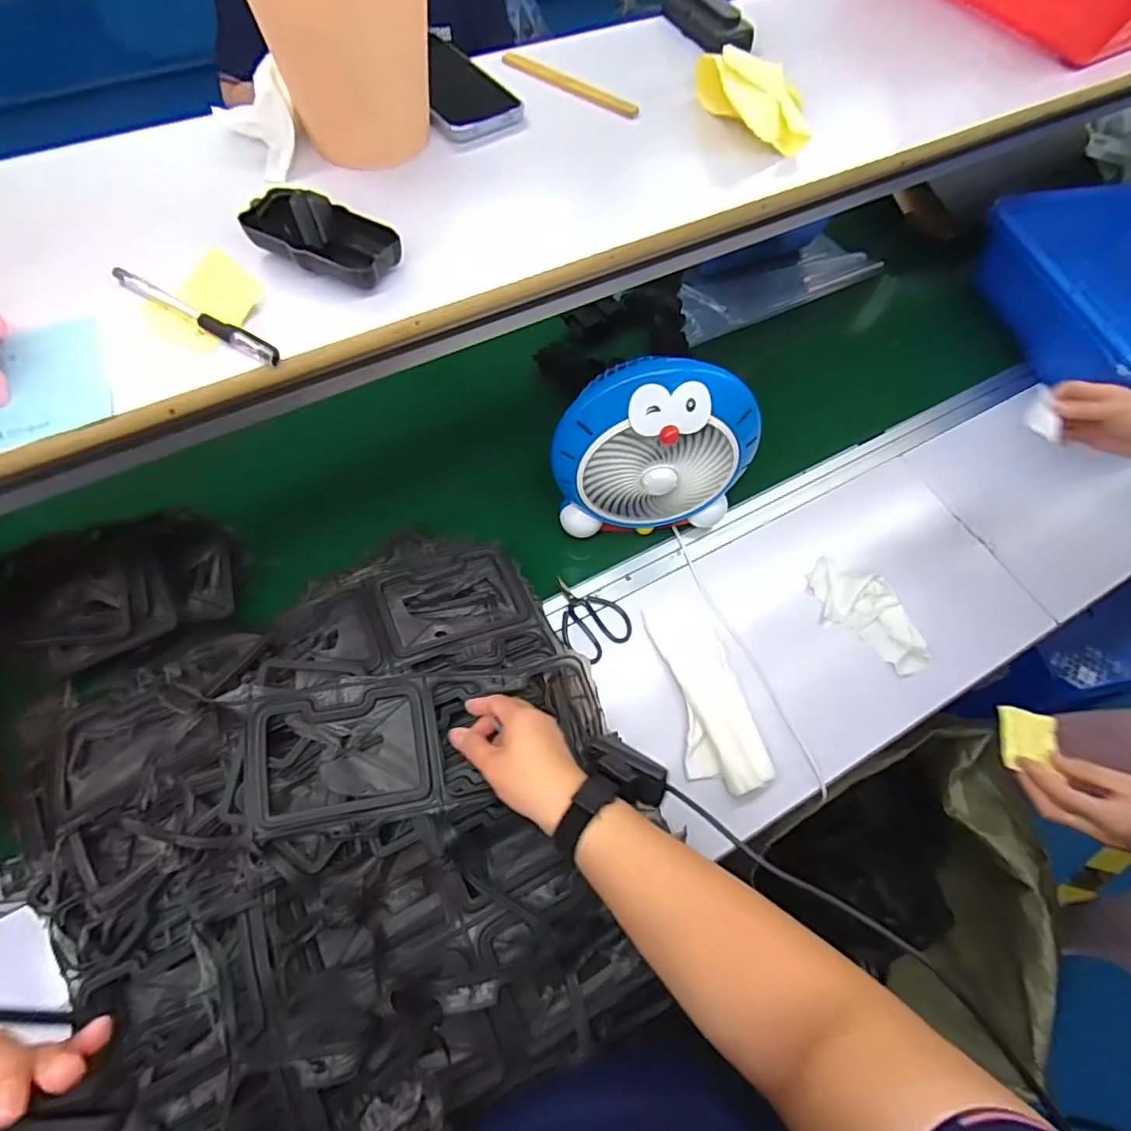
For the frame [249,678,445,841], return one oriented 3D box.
[{"bbox_3d":[-0.202,0.174,0.538,0.164,0.012,0.121,-7,70,-11],"label":"frame"}]

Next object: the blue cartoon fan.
[{"bbox_3d":[0.098,-0.138,0.691,0.217,0.228,0.116,-3,65,-5],"label":"blue cartoon fan"}]

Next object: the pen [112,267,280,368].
[{"bbox_3d":[-0.254,-0.172,0.400,0.147,0.010,0.013,30,67,10],"label":"pen"}]

